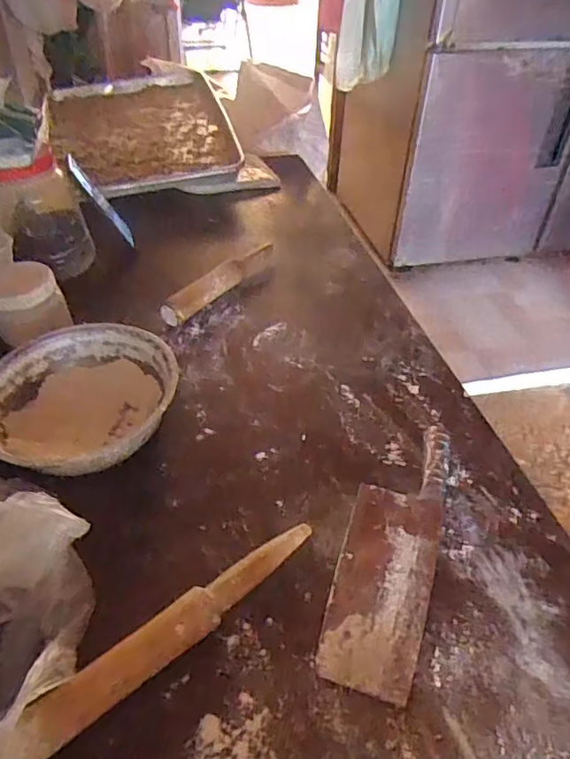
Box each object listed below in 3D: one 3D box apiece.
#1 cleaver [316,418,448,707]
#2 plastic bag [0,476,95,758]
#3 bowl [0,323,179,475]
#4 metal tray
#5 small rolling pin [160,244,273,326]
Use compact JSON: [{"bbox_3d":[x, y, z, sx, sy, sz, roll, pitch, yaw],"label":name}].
[{"bbox_3d":[0.107,0.159,0.558,0.088,0.026,0.285,14,44,12],"label":"cleaver"},{"bbox_3d":[-0.225,0.181,0.472,0.120,0.066,0.256,-13,45,-16],"label":"plastic bag"},{"bbox_3d":[-0.242,0.019,0.657,0.216,0.068,0.198,1,43,-1],"label":"bowl"},{"bbox_3d":[-0.325,-0.560,1.252,0.394,0.073,0.624,-10,44,-13],"label":"metal tray"},{"bbox_3d":[-0.093,-0.151,0.873,0.033,0.043,0.245,27,48,25],"label":"small rolling pin"}]

